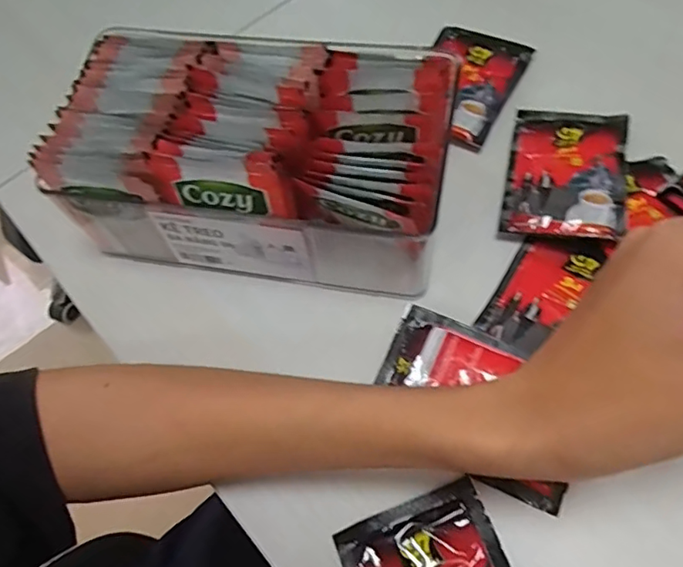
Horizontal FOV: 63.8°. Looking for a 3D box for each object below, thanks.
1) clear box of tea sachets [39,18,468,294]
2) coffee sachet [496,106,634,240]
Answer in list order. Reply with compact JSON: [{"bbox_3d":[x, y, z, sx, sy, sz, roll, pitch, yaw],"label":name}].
[{"bbox_3d":[-0.047,-0.073,0.307,0.204,0.076,0.116,9,63,12],"label":"clear box of tea sachets"},{"bbox_3d":[0.136,-0.069,0.329,0.064,0.013,0.096,11,63,13],"label":"coffee sachet"}]

